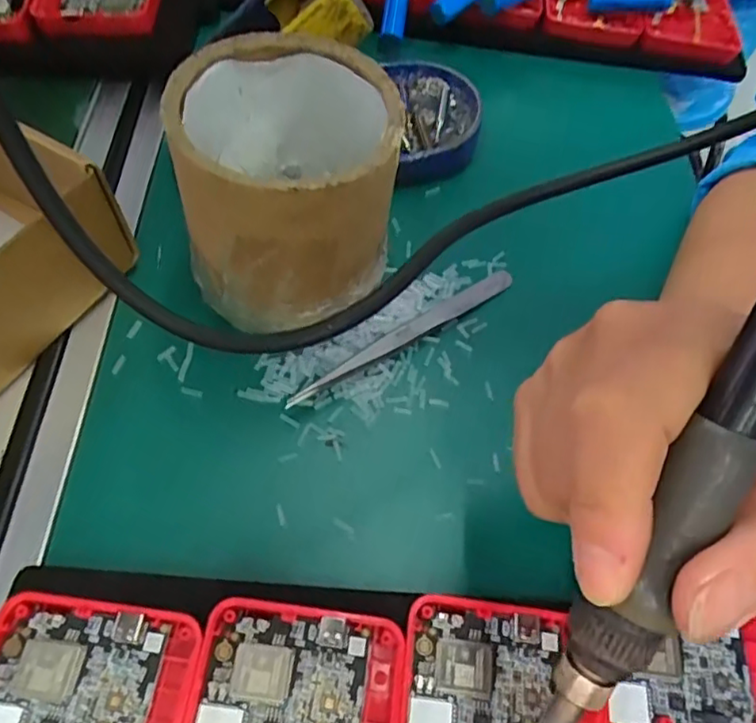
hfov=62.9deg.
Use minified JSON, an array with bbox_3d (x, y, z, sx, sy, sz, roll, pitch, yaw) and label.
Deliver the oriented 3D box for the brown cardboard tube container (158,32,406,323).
[{"bbox_3d":[-0.036,-0.067,0.256,0.082,0.091,0.084,2,59,-4],"label":"brown cardboard tube container"}]

